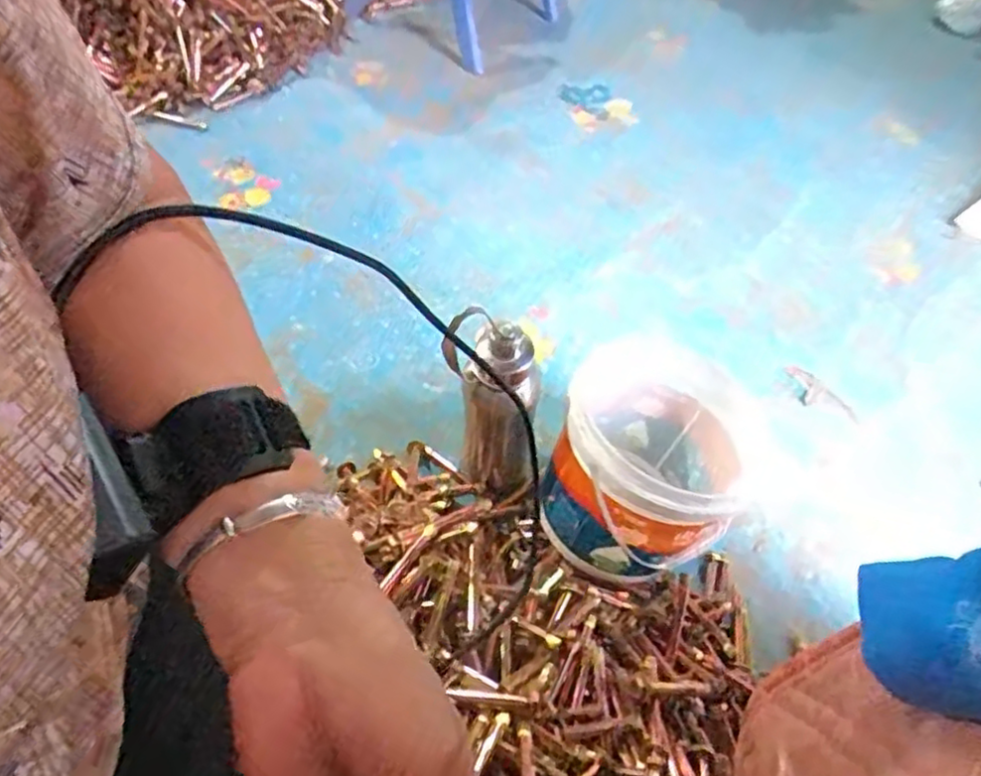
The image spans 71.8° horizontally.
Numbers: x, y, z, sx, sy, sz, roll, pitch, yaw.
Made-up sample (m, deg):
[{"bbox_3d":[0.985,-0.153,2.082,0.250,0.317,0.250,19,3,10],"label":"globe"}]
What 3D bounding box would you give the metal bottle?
[{"bbox_3d":[0.002,0.030,0.738,0.092,0.280,0.060,20,55,7],"label":"metal bottle"}]

